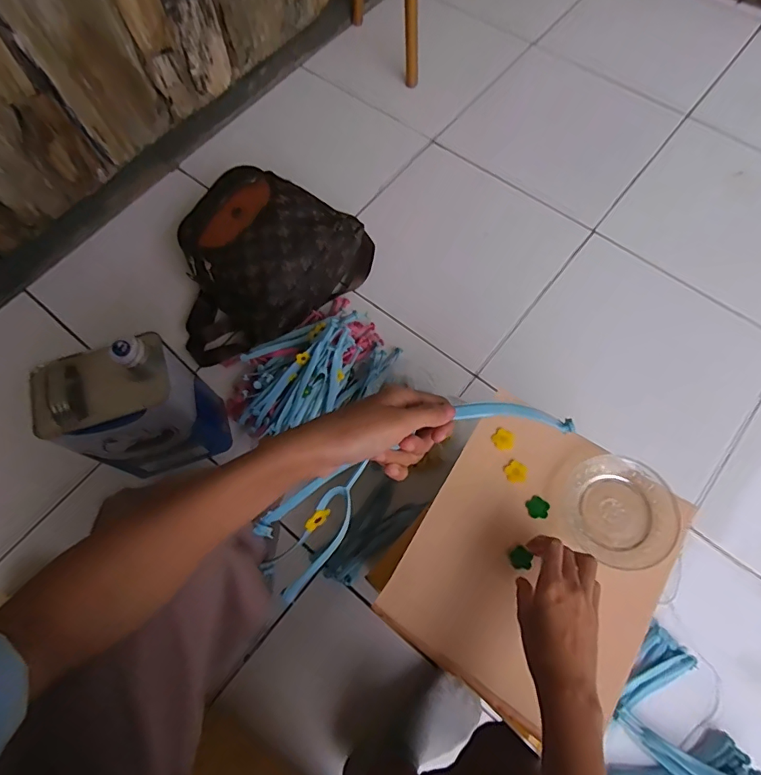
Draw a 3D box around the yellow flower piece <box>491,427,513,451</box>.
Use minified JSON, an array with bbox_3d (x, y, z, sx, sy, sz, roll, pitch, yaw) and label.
[{"bbox_3d":[0.140,0.059,0.546,0.025,0.004,0.025,34,73,14],"label":"yellow flower piece"}]

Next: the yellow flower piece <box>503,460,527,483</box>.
[{"bbox_3d":[0.149,0.093,0.526,0.024,0.004,0.024,-1,68,1],"label":"yellow flower piece"}]

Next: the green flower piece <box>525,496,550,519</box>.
[{"bbox_3d":[0.171,0.130,0.522,0.023,0.004,0.024,-1,68,1],"label":"green flower piece"}]

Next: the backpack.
[{"bbox_3d":[-0.223,-0.225,0.856,0.369,0.164,0.271,-42,73,-14],"label":"backpack"}]

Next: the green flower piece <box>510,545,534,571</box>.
[{"bbox_3d":[0.145,0.177,0.495,0.020,0.004,0.023,-37,59,2],"label":"green flower piece"}]

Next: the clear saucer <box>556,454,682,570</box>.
[{"bbox_3d":[0.250,0.129,0.505,0.110,0.019,0.110,-1,68,1],"label":"clear saucer"}]

